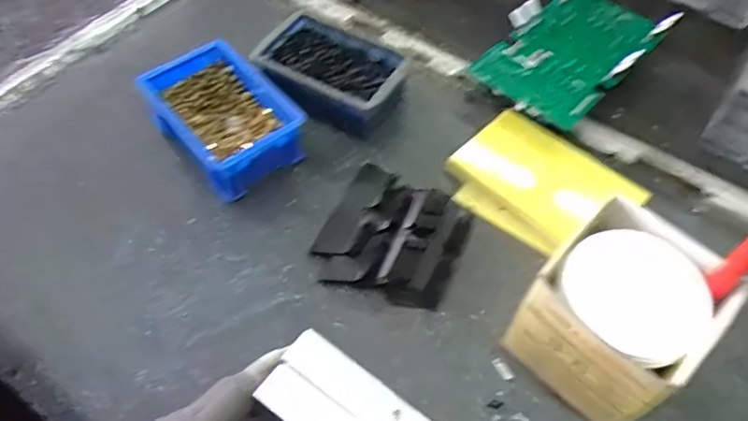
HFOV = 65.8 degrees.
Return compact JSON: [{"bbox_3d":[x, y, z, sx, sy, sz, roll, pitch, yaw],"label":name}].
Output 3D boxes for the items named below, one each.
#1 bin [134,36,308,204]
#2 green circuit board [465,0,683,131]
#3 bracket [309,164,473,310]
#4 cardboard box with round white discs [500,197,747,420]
[{"bbox_3d":[-0.144,-0.095,0.553,0.113,0.048,0.153,-33,63,-21],"label":"bin"},{"bbox_3d":[0.215,-0.182,0.626,0.134,0.030,0.222,38,63,22],"label":"green circuit board"},{"bbox_3d":[0.019,0.019,0.522,0.121,0.025,0.129,20,58,12],"label":"bracket"},{"bbox_3d":[0.173,0.078,0.425,0.106,0.105,0.115,37,63,21],"label":"cardboard box with round white discs"}]

